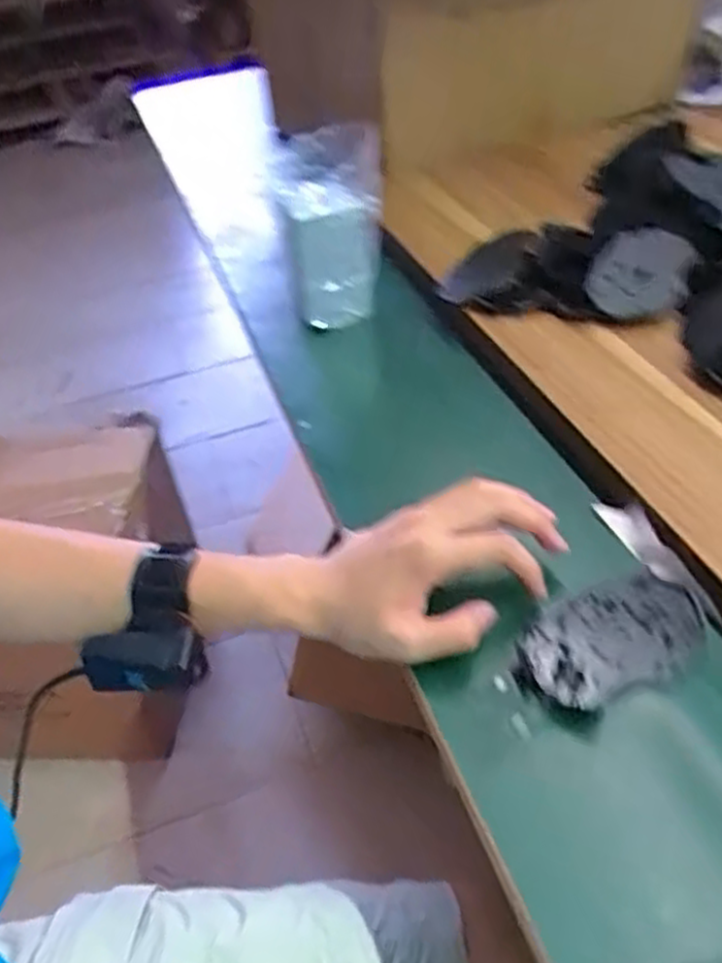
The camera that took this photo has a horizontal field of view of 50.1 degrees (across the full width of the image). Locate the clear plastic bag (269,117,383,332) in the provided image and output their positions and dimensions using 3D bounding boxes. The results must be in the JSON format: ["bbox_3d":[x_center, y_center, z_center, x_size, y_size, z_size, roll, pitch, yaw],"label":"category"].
[{"bbox_3d":[-0.028,-0.226,0.700,0.096,0.144,0.077,-8,42,-1],"label":"clear plastic bag"}]

